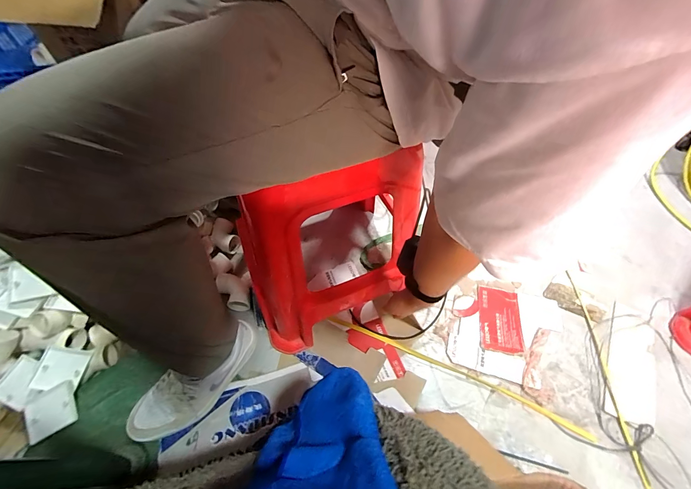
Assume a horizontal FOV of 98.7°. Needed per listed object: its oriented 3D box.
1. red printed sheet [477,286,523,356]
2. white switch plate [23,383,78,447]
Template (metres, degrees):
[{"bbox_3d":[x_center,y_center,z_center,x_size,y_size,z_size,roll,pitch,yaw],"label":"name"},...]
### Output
[{"bbox_3d":[0.390,0.188,0.757,0.098,0.007,0.172,11,54,9],"label":"red printed sheet"},{"bbox_3d":[-0.562,0.316,0.565,0.083,0.012,0.081,-29,70,-13],"label":"white switch plate"}]

